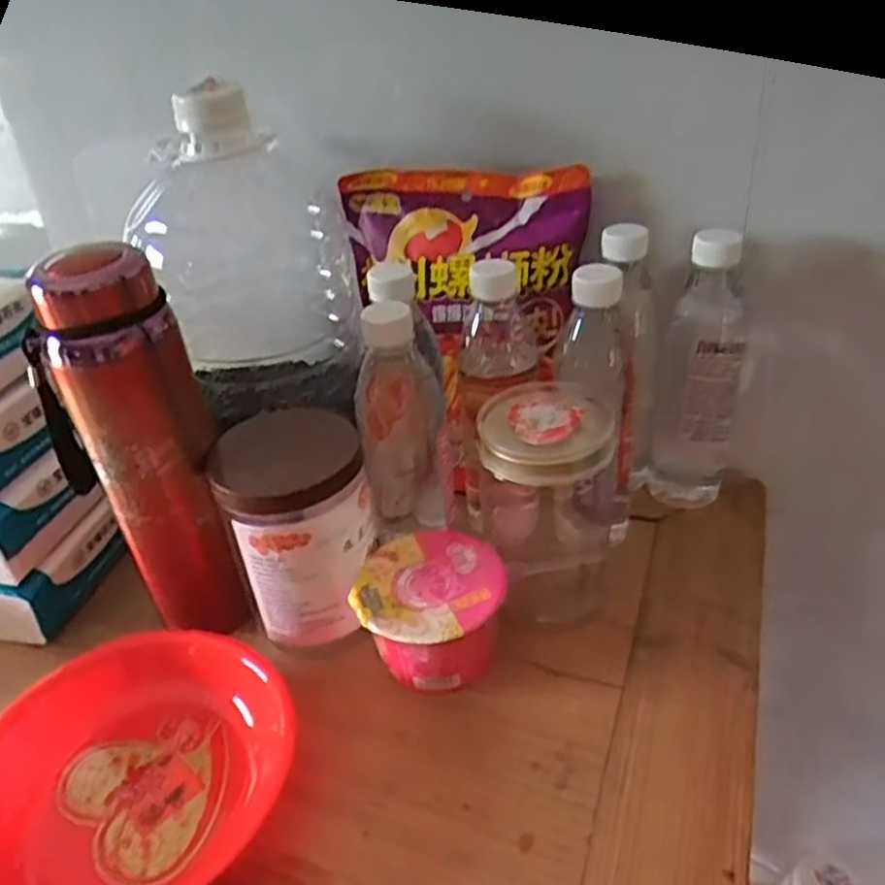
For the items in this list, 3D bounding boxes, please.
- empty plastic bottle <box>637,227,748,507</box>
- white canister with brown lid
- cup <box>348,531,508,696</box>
[{"bbox_3d":[0.201,-0.052,0.594,0.067,0.227,0.058,7,38,17],"label":"empty plastic bottle"},{"bbox_3d":[-0.096,0.058,0.527,0.096,0.137,0.094,-11,36,-8],"label":"white canister with brown lid"},{"bbox_3d":[-0.006,0.116,0.518,0.095,0.069,0.097,-3,36,2],"label":"cup"}]

